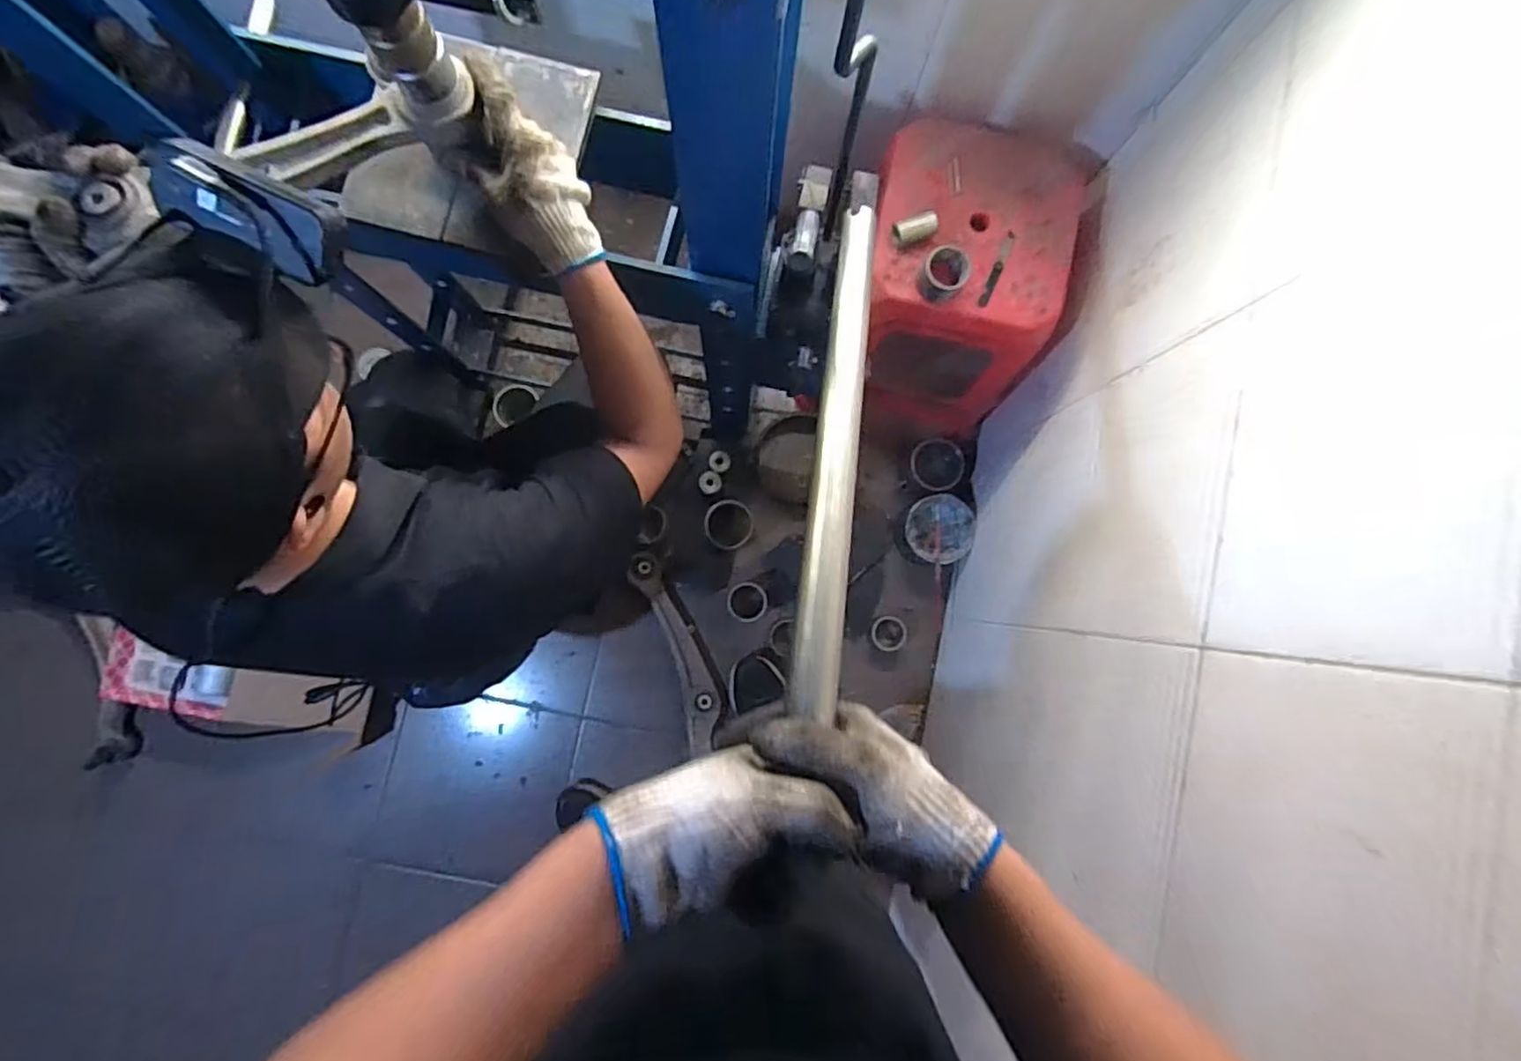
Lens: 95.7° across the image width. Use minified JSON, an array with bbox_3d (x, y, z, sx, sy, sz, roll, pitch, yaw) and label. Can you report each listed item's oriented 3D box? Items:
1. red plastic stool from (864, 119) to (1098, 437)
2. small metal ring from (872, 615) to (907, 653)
[{"bbox_3d":[0.295,-0.365,1.097,0.297,0.411,0.297,12,84,-1],"label":"red plastic stool"},{"bbox_3d":[0.236,0.188,1.257,0.061,0.010,0.062,0,85,-2],"label":"small metal ring"}]

